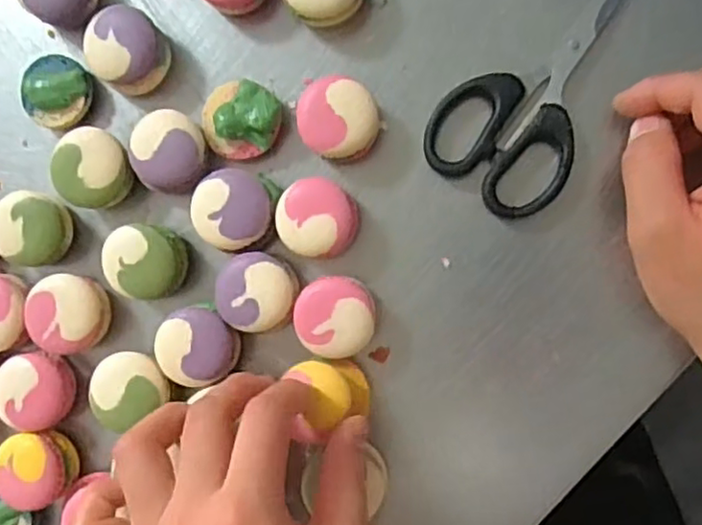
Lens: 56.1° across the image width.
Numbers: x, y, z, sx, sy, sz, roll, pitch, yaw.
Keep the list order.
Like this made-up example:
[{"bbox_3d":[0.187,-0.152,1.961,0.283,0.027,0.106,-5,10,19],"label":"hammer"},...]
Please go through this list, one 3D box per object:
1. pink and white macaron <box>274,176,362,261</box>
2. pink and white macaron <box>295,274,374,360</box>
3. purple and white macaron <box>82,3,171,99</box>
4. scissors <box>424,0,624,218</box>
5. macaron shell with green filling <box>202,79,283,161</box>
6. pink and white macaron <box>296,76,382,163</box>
[{"bbox_3d":[-0.015,-0.021,0.310,0.038,0.021,0.035,0,93,7],"label":"pink and white macaron"},{"bbox_3d":[-0.007,0.025,0.309,0.036,0.024,0.036,0,93,7],"label":"pink and white macaron"},{"bbox_3d":[-0.108,-0.103,0.318,0.037,0.020,0.035,0,93,7],"label":"purple and white macaron"},{"bbox_3d":[0.095,-0.091,0.296,0.064,0.009,0.143,36,96,5],"label":"scissors"},{"bbox_3d":[-0.053,-0.068,0.315,0.036,0.014,0.037,0,93,7],"label":"macaron shell with green filling"},{"bbox_3d":[-0.006,-0.067,0.307,0.035,0.020,0.038,0,93,7],"label":"pink and white macaron"}]

